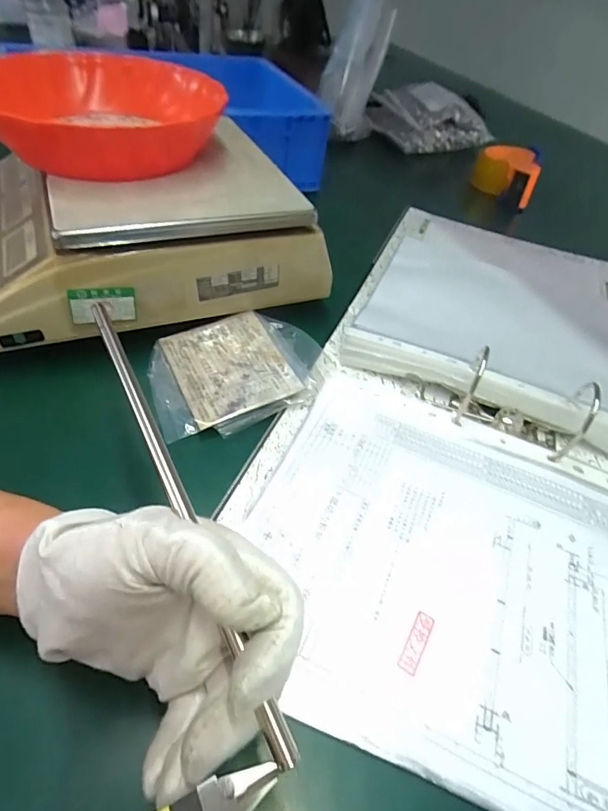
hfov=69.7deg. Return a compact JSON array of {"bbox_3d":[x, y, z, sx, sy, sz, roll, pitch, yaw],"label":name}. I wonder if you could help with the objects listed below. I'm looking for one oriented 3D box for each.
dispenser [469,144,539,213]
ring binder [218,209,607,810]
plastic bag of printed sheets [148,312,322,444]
[{"bbox_3d":[0.327,-0.380,0.715,0.100,0.057,0.135,21,49,11],"label":"dispenser"},{"bbox_3d":[0.187,-0.014,0.379,0.331,0.035,0.572,21,50,13],"label":"ring binder"},{"bbox_3d":[-0.055,-0.033,0.373,0.147,0.018,0.112,-17,52,-19],"label":"plastic bag of printed sheets"}]

